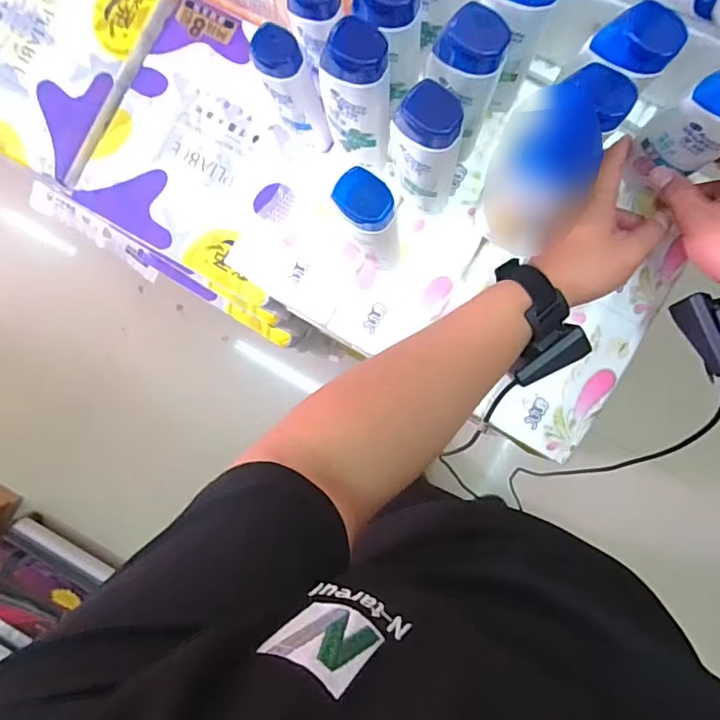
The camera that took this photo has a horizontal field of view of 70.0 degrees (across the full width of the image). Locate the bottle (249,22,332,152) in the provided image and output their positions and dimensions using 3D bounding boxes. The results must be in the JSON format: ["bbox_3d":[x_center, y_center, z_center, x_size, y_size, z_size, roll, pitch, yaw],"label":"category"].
[{"bbox_3d":[-0.060,-0.251,0.505,0.044,0.172,0.047,-26,87,2],"label":"bottle"}]

